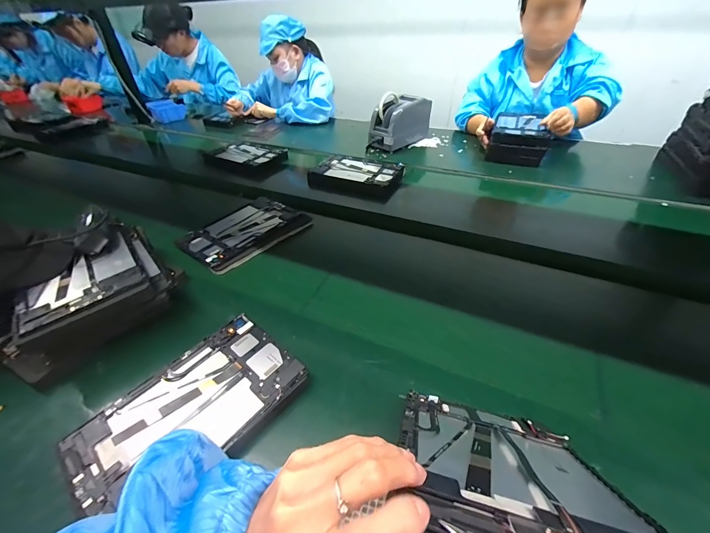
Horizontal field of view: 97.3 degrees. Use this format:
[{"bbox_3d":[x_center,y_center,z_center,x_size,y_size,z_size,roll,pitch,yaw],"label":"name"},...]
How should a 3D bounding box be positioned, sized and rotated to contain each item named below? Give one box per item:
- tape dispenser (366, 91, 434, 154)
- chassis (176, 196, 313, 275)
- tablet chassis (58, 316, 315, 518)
[{"bbox_3d":[0.149,-0.485,1.074,0.217,0.166,0.104,-34,49,-27],"label":"tape dispenser"},{"bbox_3d":[-0.254,-0.087,0.713,0.190,0.016,0.244,29,52,32],"label":"chassis"},{"bbox_3d":[-0.195,0.172,0.383,0.157,0.018,0.241,27,49,30],"label":"tablet chassis"}]

